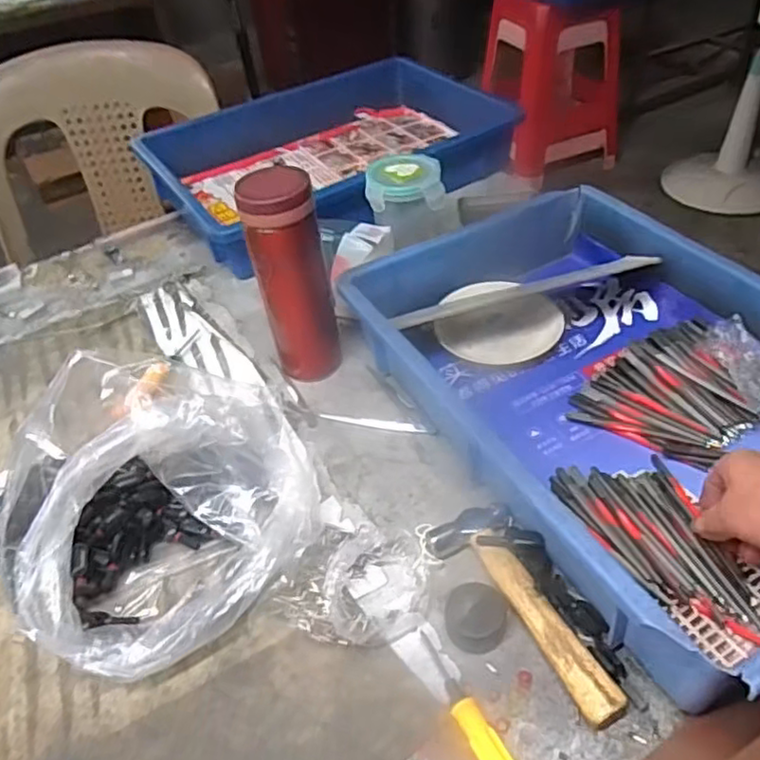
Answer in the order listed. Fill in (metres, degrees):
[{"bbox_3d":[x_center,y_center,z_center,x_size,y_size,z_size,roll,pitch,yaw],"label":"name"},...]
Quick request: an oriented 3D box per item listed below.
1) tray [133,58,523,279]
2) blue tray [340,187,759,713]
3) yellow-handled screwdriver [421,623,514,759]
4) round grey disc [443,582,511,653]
[{"bbox_3d":[-0.075,-0.303,0.860,0.421,0.076,0.278,-25,48,-18],"label":"tray"},{"bbox_3d":[0.190,0.000,0.508,0.286,0.082,0.427,-23,47,-16],"label":"blue tray"},{"bbox_3d":[0.052,0.194,0.374,0.016,0.014,0.120,-24,47,-17],"label":"yellow-handled screwdriver"},{"bbox_3d":[0.061,0.151,0.415,0.038,0.018,0.041,-3,45,3],"label":"round grey disc"}]

